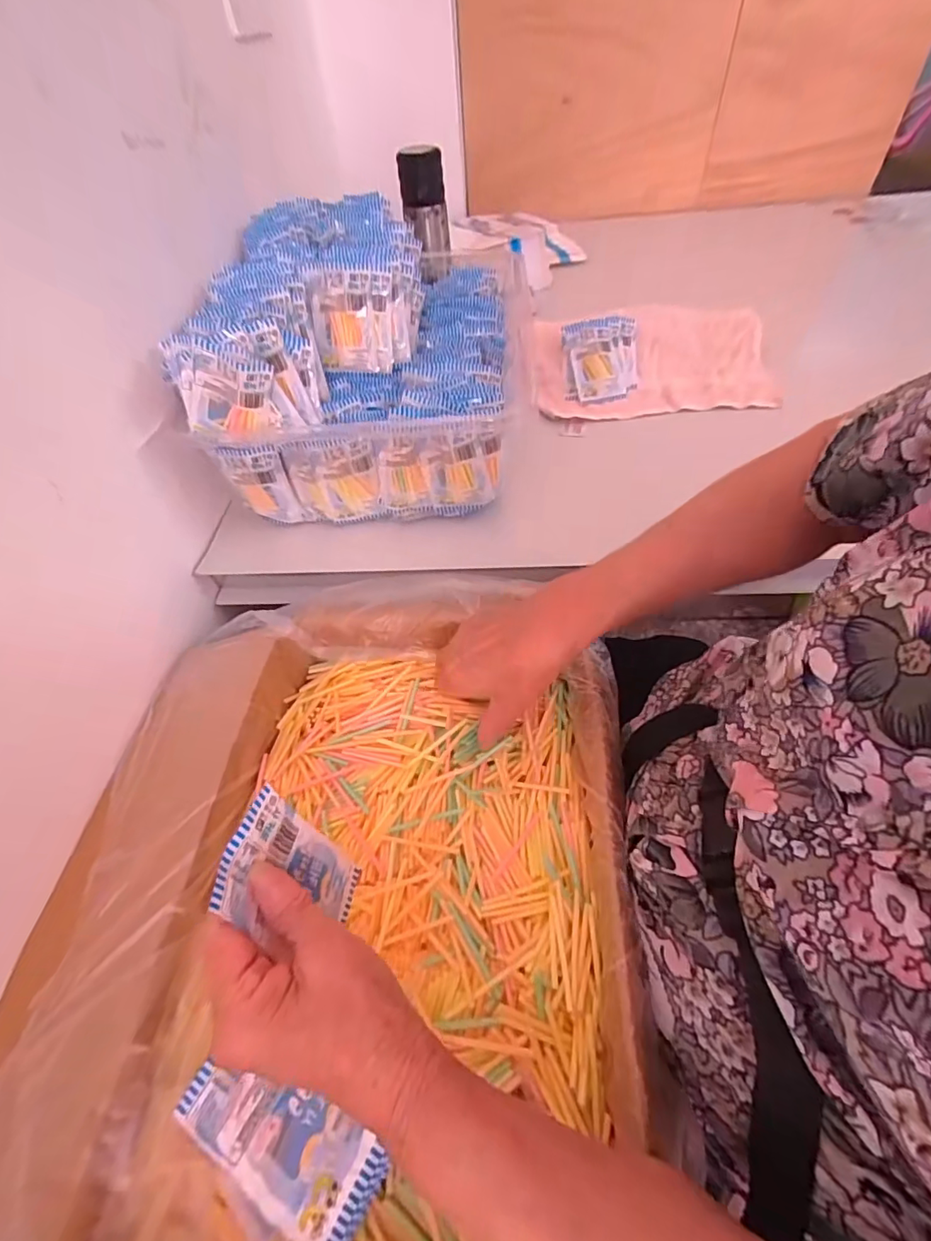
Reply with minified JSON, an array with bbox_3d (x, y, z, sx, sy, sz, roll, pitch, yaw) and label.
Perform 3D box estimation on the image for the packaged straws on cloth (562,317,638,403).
[{"bbox_3d":[0.187,-0.353,0.680,0.103,0.030,0.117,-4,85,-15],"label":"packaged straws on cloth"}]

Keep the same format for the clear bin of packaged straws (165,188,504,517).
[{"bbox_3d":[-0.109,-0.324,0.592,0.306,0.184,0.433,0,52,5],"label":"clear bin of packaged straws"}]

